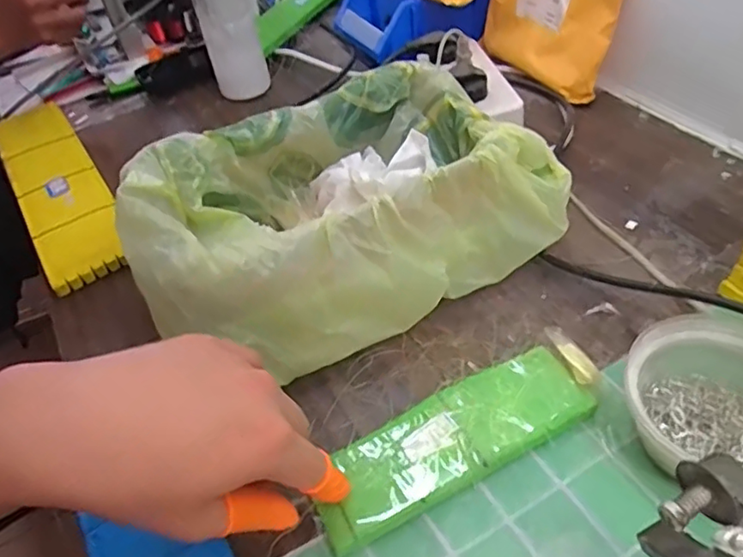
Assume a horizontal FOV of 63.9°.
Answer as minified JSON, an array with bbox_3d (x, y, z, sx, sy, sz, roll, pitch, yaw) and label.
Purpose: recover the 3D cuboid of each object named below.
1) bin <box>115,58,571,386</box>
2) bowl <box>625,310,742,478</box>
[{"bbox_3d":[-0.020,-0.045,0.446,0.286,0.113,0.162,-22,48,-14],"label":"bin"},{"bbox_3d":[0.196,0.074,0.341,0.097,0.055,0.093,-3,46,4],"label":"bowl"}]

